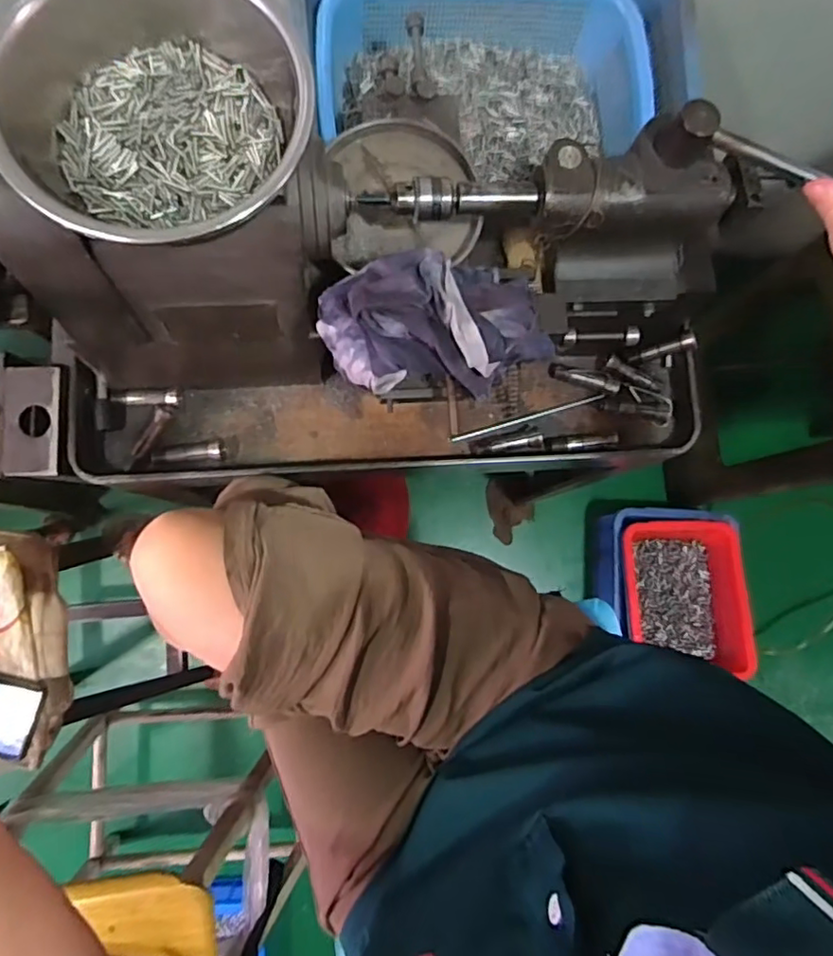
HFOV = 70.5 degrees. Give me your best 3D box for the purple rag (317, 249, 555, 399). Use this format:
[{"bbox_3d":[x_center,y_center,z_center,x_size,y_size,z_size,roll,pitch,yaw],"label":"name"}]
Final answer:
[{"bbox_3d":[0.015,-0.118,0.460,0.181,0.064,0.095,1,84,-5],"label":"purple rag"}]

